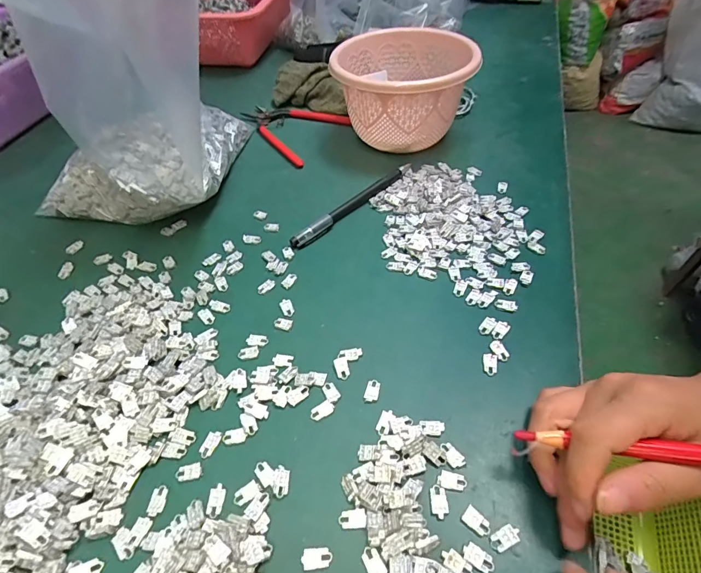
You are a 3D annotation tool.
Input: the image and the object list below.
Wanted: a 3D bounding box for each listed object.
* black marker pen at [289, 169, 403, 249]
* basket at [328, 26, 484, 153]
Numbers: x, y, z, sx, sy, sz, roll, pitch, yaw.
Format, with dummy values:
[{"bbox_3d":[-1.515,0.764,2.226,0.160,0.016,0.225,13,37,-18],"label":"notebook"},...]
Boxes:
[{"bbox_3d":[-0.002,-0.077,0.377,0.017,0.010,0.137,33,59,28],"label":"black marker pen"},{"bbox_3d":[0.058,-0.207,0.431,0.139,0.087,0.146,-2,49,2],"label":"basket"}]

